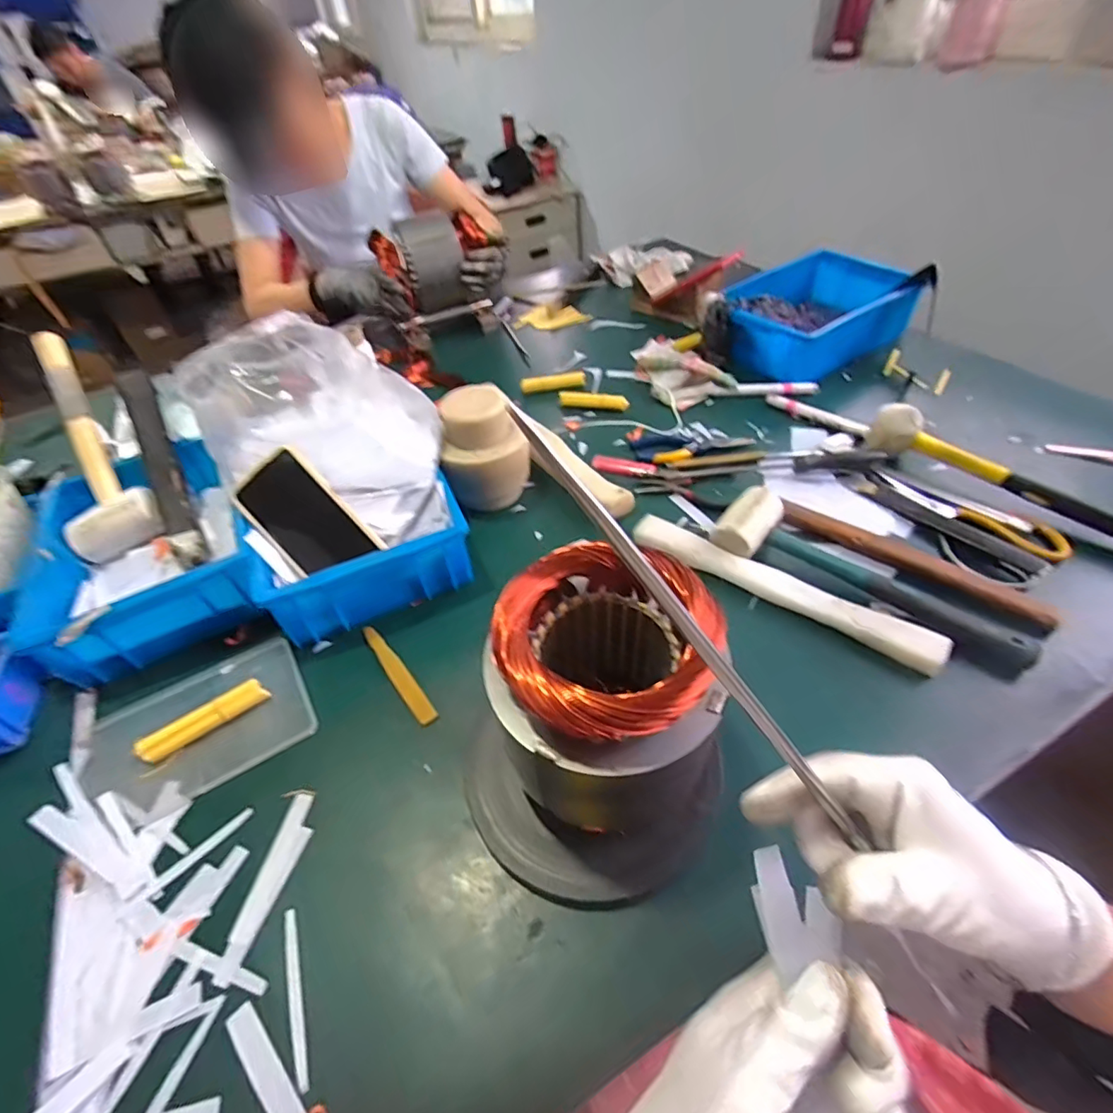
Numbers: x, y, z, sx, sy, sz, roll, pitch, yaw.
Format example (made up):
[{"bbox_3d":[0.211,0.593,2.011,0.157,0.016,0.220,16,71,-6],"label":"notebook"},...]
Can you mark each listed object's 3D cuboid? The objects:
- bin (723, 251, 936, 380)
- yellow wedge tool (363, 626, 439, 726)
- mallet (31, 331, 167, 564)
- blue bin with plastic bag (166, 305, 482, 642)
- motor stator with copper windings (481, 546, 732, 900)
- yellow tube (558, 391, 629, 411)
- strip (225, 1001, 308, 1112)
[{"bbox_3d":[0.413,-0.389,0.872,0.310,0.093,0.213,-28,50,-21],"label":"bin"},{"bbox_3d":[-0.148,0.107,0.503,0.018,0.004,0.130,-31,52,-23],"label":"yellow wedge tool"},{"bbox_3d":[-0.542,-0.137,0.618,0.091,0.045,0.306,-26,78,-19],"label":"mallet"},{"bbox_3d":[-0.224,-0.095,0.562,0.219,0.210,0.272,-24,49,-17],"label":"blue bin with plastic bag"},{"bbox_3d":[0.043,0.113,0.364,0.155,0.186,0.144,33,57,30],"label":"motor stator with copper windings"},{"bbox_3d":[0.052,-0.231,0.802,0.108,0.019,0.023,16,50,19],"label":"yellow tube"},{"bbox_3d":[-0.165,0.308,0.314,0.098,0.004,0.017,32,56,30],"label":"strip"}]

